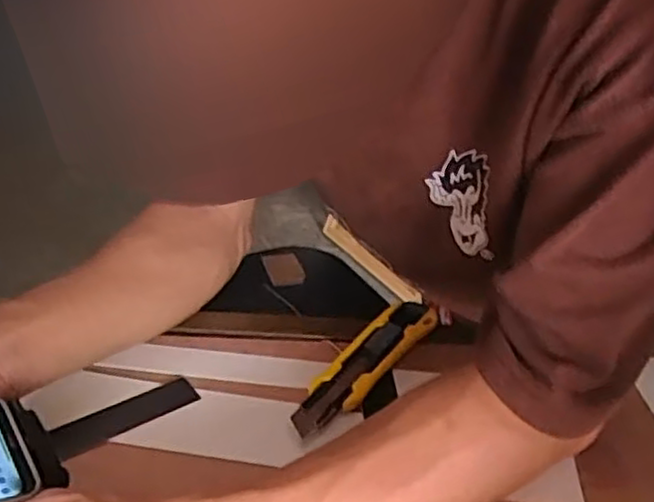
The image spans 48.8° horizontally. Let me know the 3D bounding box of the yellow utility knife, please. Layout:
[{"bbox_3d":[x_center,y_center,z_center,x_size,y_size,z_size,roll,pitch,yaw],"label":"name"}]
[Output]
[{"bbox_3d":[0.026,0.076,0.488,0.033,0.021,0.154,21,33,28],"label":"yellow utility knife"}]

